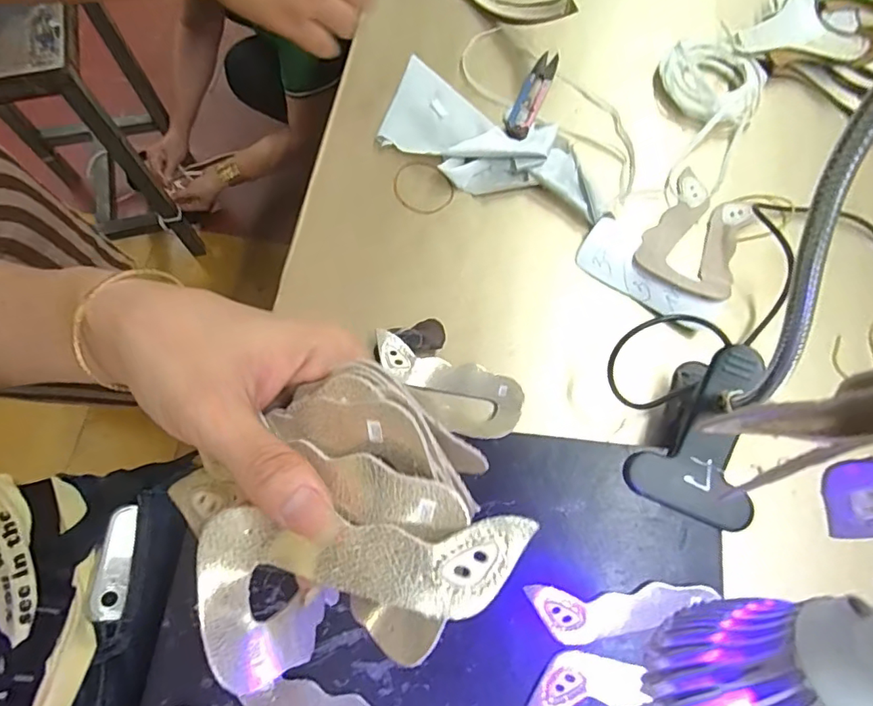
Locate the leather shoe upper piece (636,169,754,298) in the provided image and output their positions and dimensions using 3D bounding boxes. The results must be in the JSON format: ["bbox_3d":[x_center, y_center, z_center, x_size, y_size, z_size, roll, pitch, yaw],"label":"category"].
[{"bbox_3d":[0.194,-0.089,0.392,0.068,0.015,0.106,24,72,9],"label":"leather shoe upper piece"}]

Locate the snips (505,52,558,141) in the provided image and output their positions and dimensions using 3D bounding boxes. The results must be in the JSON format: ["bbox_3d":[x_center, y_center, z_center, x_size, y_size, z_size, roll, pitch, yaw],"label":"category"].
[{"bbox_3d":[0.080,-0.214,0.435,0.021,0.004,0.101,20,71,8],"label":"snips"}]

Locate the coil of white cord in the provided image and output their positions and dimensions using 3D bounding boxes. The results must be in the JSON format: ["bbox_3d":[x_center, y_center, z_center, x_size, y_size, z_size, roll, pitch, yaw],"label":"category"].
[{"bbox_3d":[0.233,-0.227,0.440,0.081,0.020,0.084,0,69,1],"label":"coil of white cord"}]

